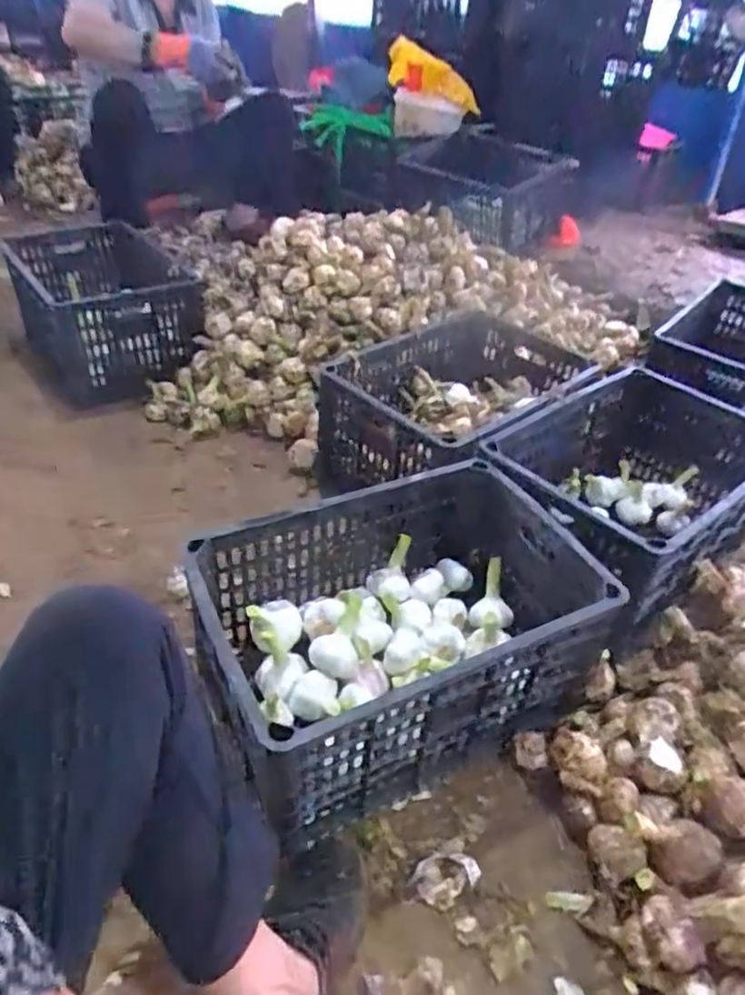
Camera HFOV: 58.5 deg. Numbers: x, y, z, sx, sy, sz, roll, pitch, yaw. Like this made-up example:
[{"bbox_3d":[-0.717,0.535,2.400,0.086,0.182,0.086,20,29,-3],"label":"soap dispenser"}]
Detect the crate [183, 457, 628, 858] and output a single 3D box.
[{"bbox_3d":[0.042,0.155,0.817,0.465,0.209,0.297,-15,42,-23],"label":"crate"}]

